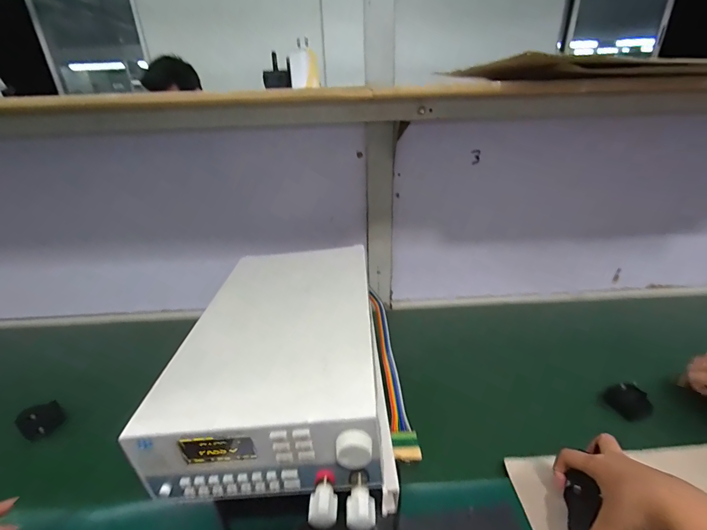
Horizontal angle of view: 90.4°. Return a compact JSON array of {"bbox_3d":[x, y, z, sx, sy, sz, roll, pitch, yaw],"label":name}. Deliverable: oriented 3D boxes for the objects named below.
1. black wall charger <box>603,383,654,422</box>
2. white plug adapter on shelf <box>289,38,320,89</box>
[{"bbox_3d":[0.410,0.200,0.523,0.043,0.031,0.049,-12,28,-21],"label":"black wall charger"},{"bbox_3d":[-0.068,-0.273,0.477,0.038,0.055,0.019,-5,26,-6],"label":"white plug adapter on shelf"}]

